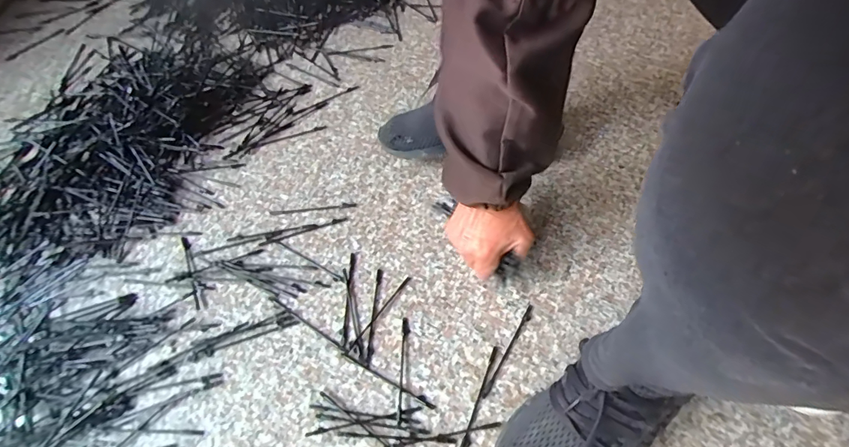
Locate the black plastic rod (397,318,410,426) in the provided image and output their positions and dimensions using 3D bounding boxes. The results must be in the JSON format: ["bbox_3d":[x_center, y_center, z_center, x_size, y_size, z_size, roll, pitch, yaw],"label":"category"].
[{"bbox_3d":[-0.023,0.157,0.474,0.009,0.004,0.113,-1,57,4],"label":"black plastic rod"}]

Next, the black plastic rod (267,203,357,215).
[{"bbox_3d":[-0.152,-0.019,0.596,0.117,0.004,0.008,-7,57,0],"label":"black plastic rod"}]

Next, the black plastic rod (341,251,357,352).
[{"bbox_3d":[-0.091,0.089,0.521,0.009,0.004,0.121,-1,57,4],"label":"black plastic rod"}]

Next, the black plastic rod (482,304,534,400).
[{"bbox_3d":[0.093,0.138,0.479,0.007,0.004,0.117,27,63,20],"label":"black plastic rod"}]

